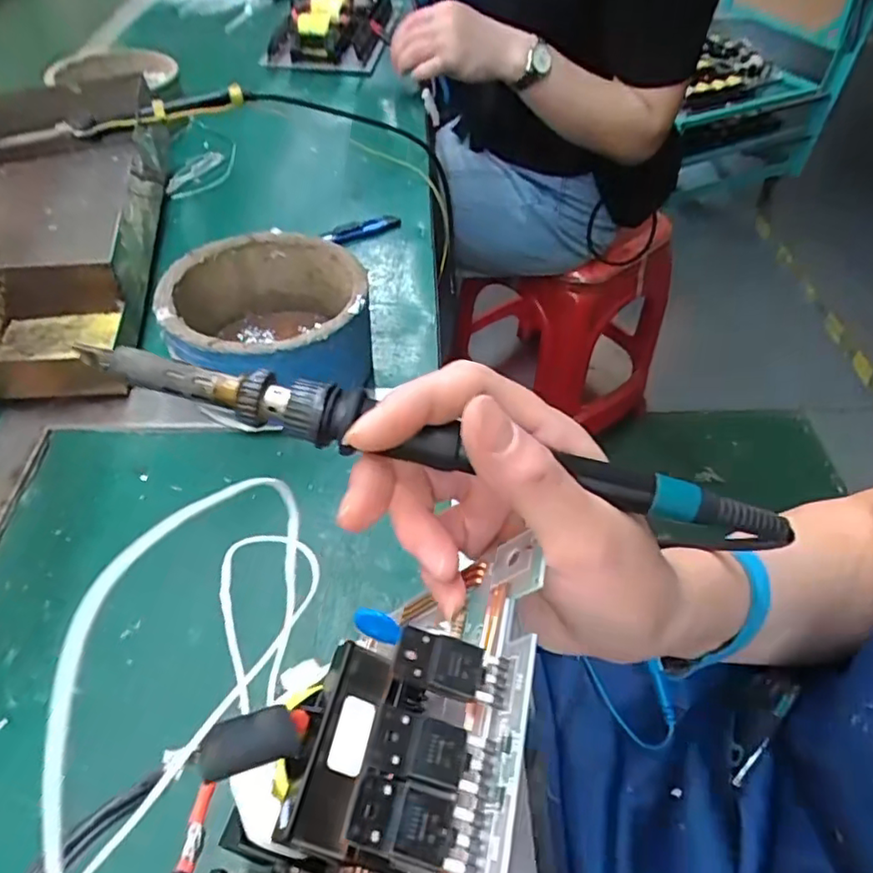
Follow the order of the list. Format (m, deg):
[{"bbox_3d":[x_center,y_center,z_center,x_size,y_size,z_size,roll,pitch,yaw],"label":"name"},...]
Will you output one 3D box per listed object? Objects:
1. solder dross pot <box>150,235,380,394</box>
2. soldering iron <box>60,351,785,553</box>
[{"bbox_3d":[-0.103,-0.068,0.383,0.118,0.068,0.117,1,50,-1],"label":"solder dross pot"},{"bbox_3d":[-0.001,0.001,0.197,0.231,0.015,0.015,14,51,1],"label":"soldering iron"}]

